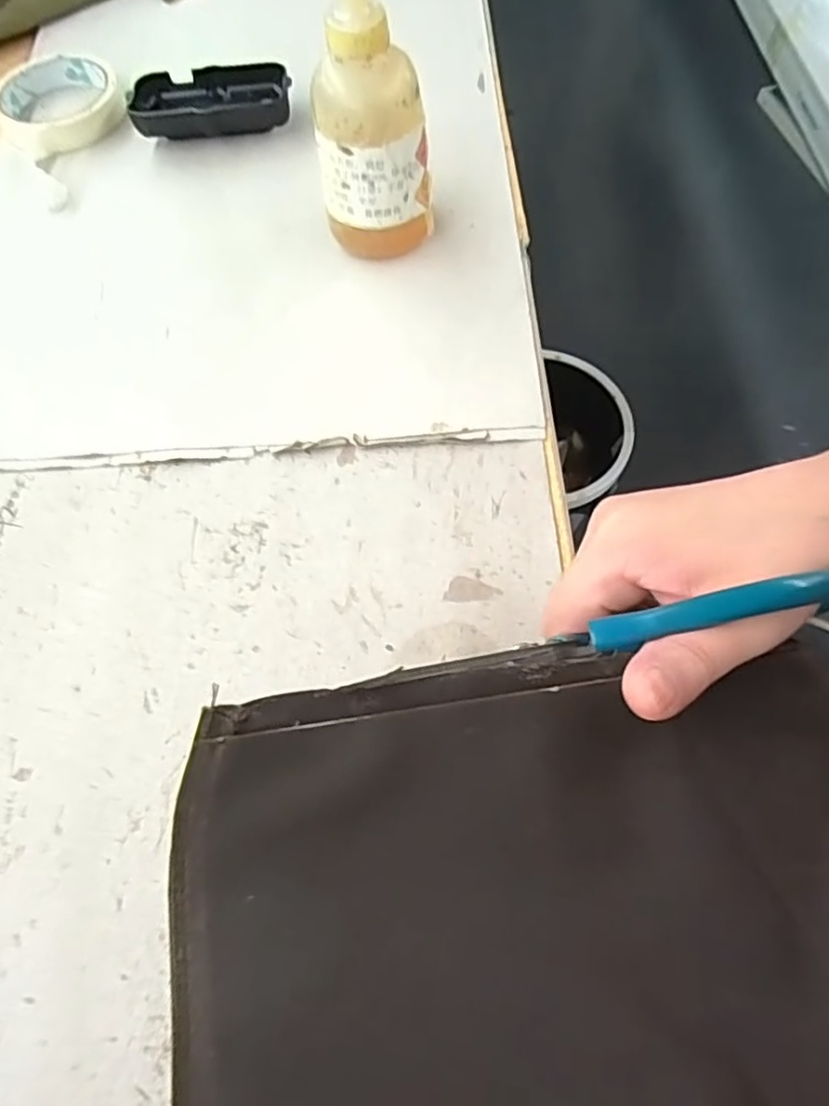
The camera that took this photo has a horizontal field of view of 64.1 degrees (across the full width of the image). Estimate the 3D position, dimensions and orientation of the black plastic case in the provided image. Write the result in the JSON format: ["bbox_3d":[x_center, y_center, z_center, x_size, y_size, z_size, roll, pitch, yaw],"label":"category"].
[{"bbox_3d":[-0.143,-0.318,0.469,0.109,0.022,0.057,-8,64,-1],"label":"black plastic case"}]

